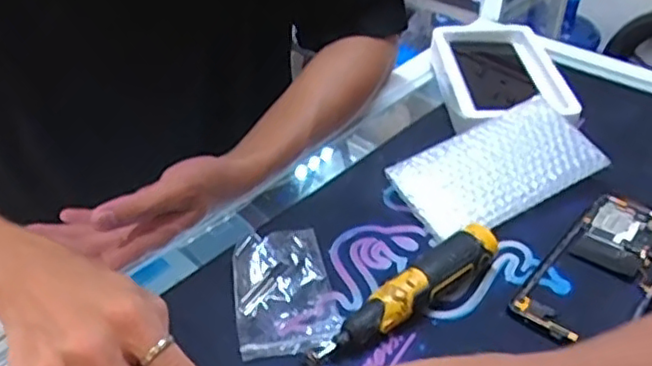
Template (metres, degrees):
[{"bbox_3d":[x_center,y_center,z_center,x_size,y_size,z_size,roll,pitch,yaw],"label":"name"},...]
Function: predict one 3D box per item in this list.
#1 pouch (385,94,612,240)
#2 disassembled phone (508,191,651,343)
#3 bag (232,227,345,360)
[{"bbox_3d":[0.139,-0.013,0.544,0.160,0.013,0.088,-28,65,-8],"label":"pouch"},{"bbox_3d":[0.203,0.061,0.481,0.073,0.014,0.161,28,51,33],"label":"disassembled phone"},{"bbox_3d":[-0.030,0.075,0.459,0.068,0.022,0.112,-7,39,-9],"label":"bag"}]

